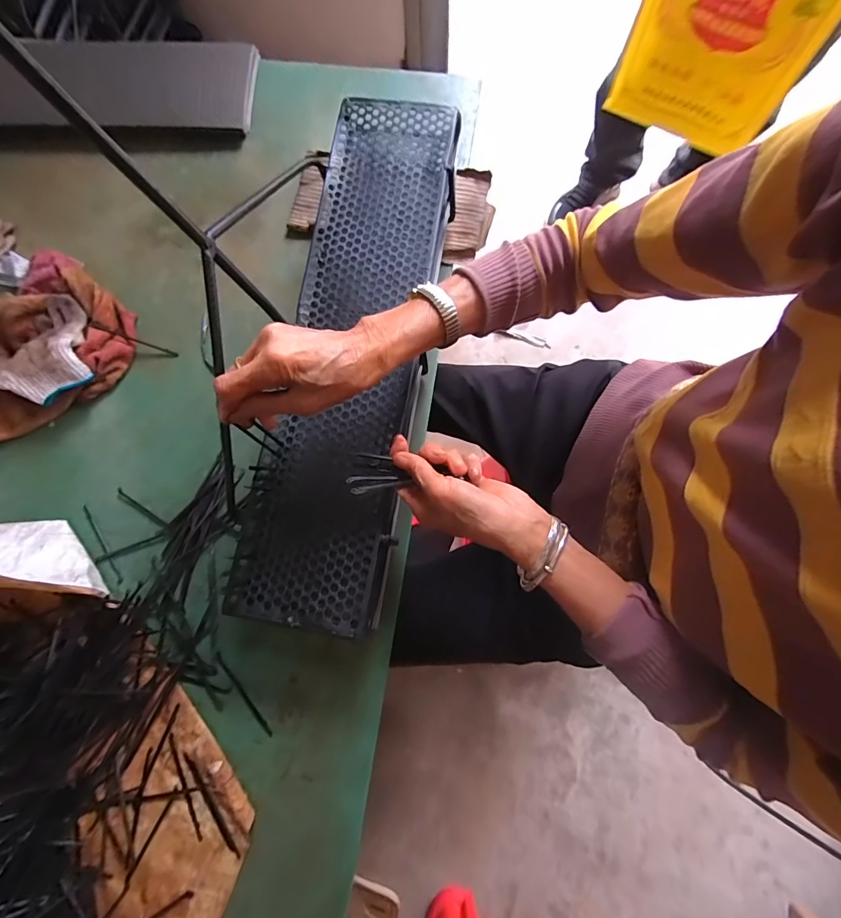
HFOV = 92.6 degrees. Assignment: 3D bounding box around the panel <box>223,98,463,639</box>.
[{"bbox_3d":[-0.069,-0.130,0.446,0.151,0.036,0.599,10,81,2],"label":"panel"}]

